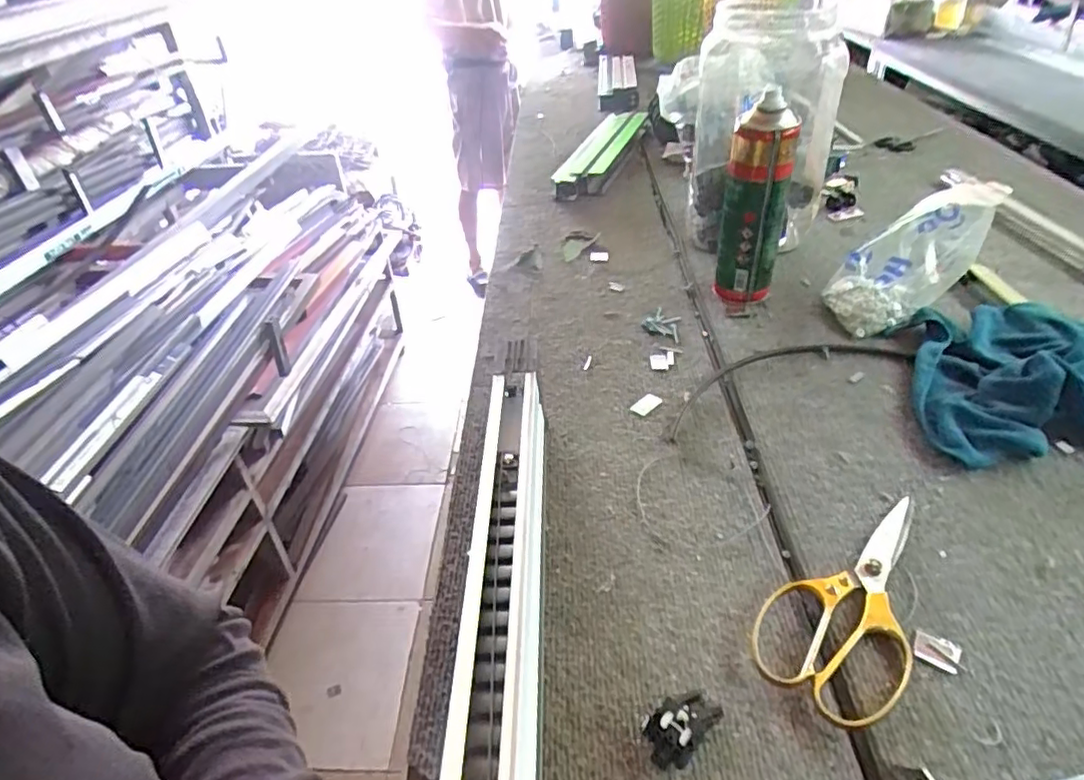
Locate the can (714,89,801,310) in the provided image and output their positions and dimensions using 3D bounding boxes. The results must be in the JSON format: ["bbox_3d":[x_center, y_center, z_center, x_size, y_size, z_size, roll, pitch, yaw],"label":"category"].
[{"bbox_3d":[0.230,-0.199,0.668,0.065,0.220,0.061,6,39,15],"label":"can"}]

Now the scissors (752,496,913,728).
[{"bbox_3d":[0.217,0.135,0.413,0.086,0.011,0.185,28,49,36],"label":"scissors"}]

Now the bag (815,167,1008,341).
[{"bbox_3d":[0.383,-0.149,0.655,0.137,0.131,0.104,-12,38,-7],"label":"bag"}]

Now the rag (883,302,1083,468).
[{"bbox_3d":[0.442,-0.023,0.551,0.199,0.059,0.216,4,39,13],"label":"rag"}]

